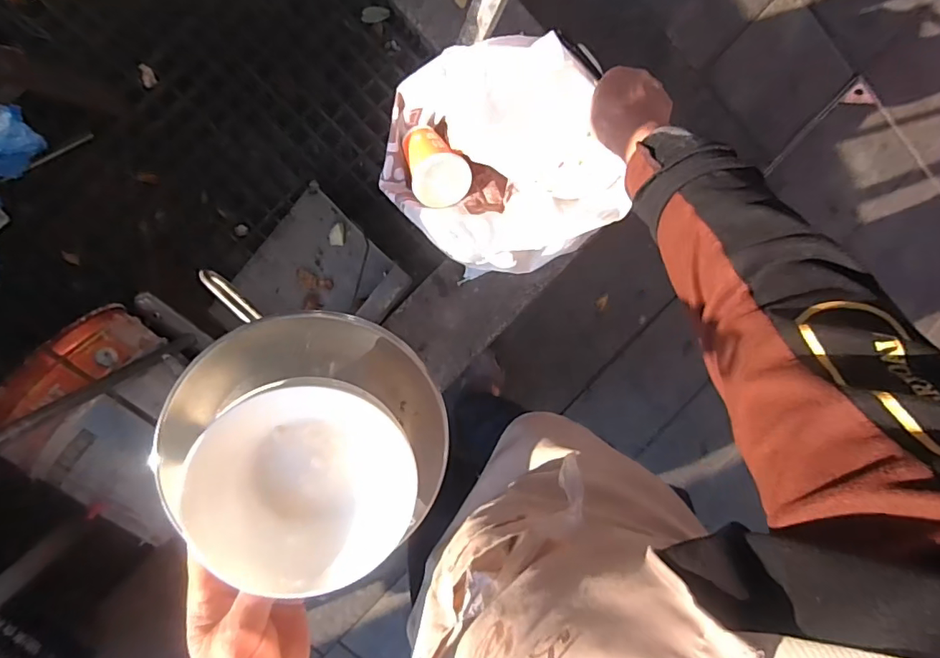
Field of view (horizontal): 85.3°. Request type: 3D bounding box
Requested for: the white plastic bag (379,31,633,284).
[{"bbox_3d":[0.026,-0.218,0.687,0.260,0.148,0.289,-20,99,-4],"label":"white plastic bag"}]

